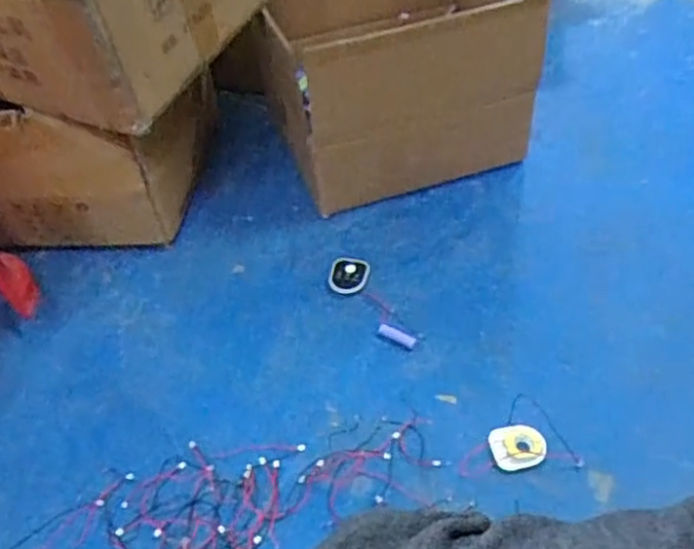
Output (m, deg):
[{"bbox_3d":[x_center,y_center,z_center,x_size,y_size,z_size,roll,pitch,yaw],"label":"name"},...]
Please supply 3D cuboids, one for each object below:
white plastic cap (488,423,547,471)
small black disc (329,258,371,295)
[{"bbox_3d":[0.187,0.187,0.769,0.061,0.007,0.057,-8,47,-4],"label":"white plastic cap"},{"bbox_3d":[0.003,0.001,0.956,0.053,0.015,0.054,-2,47,2],"label":"small black disc"}]

